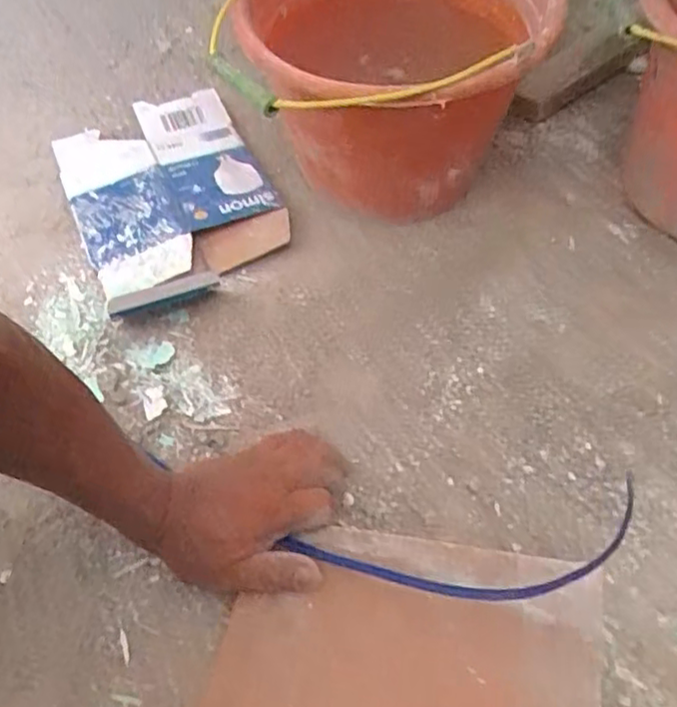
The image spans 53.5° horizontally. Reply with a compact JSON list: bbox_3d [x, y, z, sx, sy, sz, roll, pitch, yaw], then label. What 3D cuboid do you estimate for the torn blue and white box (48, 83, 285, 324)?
[{"bbox_3d":[-0.175,-0.168,0.702,0.202,0.055,0.328,-22,57,-13],"label":"torn blue and white box"}]

